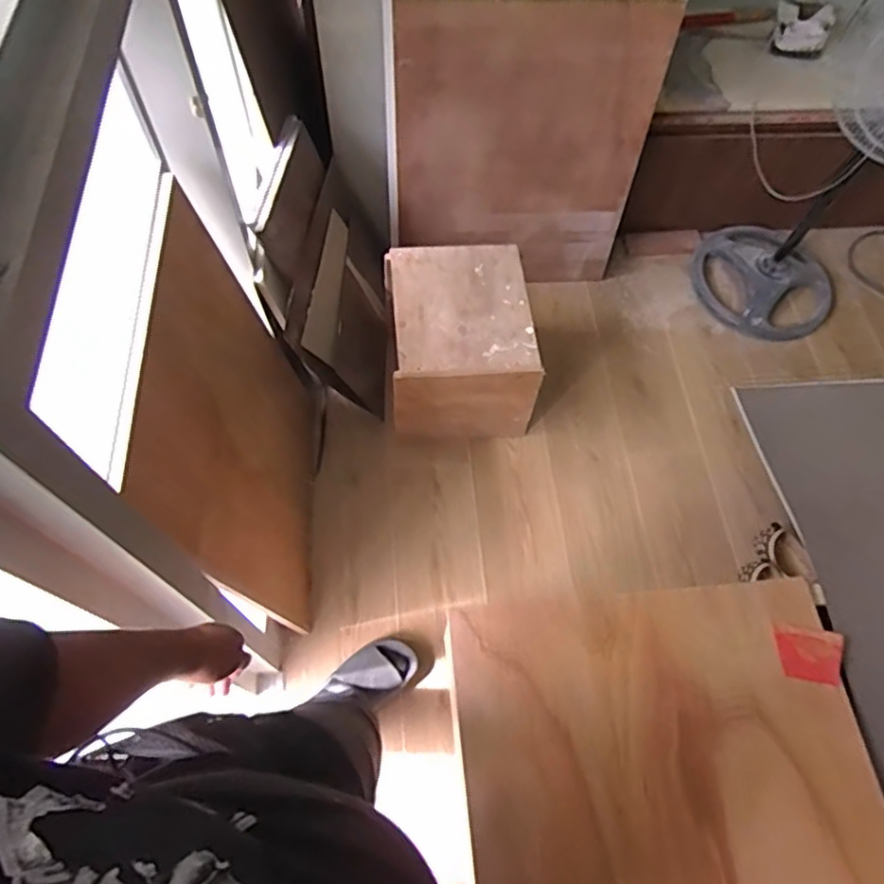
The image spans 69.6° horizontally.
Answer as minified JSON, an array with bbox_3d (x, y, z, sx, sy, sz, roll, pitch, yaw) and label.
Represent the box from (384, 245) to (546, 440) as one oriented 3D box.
[{"bbox_3d":[0.043,-0.225,1.513,0.311,0.295,0.352,-1,62,-2],"label":"box"}]

